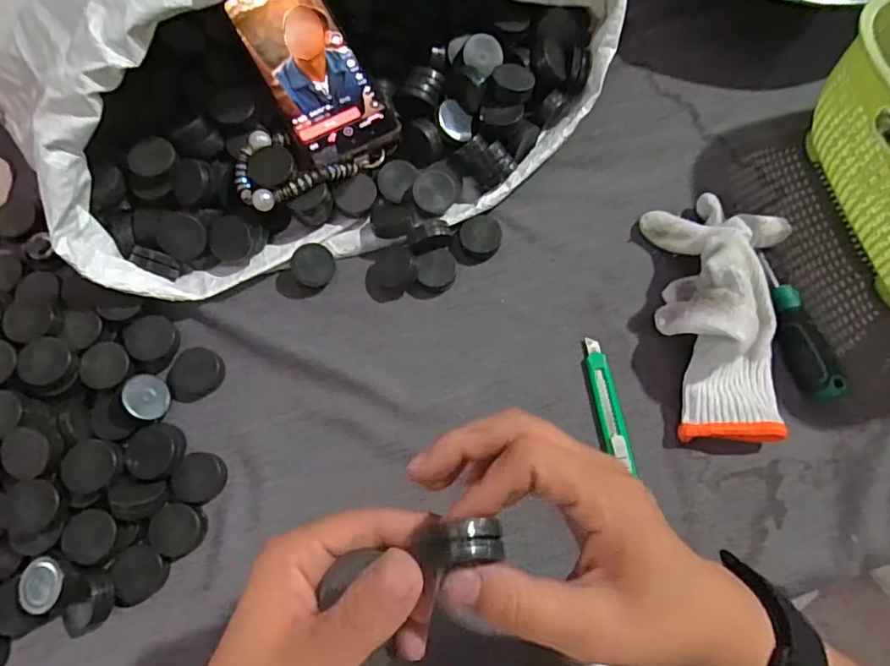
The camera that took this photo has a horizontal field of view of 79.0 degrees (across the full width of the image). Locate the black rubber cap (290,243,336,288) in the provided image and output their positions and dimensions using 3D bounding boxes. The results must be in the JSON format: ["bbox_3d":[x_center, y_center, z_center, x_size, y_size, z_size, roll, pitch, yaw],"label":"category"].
[{"bbox_3d":[-0.099,-0.051,0.406,0.031,0.007,0.032,4,97,-16],"label":"black rubber cap"}]

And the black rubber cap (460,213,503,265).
[{"bbox_3d":[0.029,-0.074,0.422,0.034,0.010,0.034,0,75,0],"label":"black rubber cap"}]

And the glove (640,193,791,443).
[{"bbox_3d":[0.205,-0.019,0.383,0.098,0.053,0.185,0,75,0],"label":"glove"}]

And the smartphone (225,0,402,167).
[{"bbox_3d":[-0.103,-0.203,0.415,0.072,0.016,0.157,-30,77,-8],"label":"smartphone"}]

